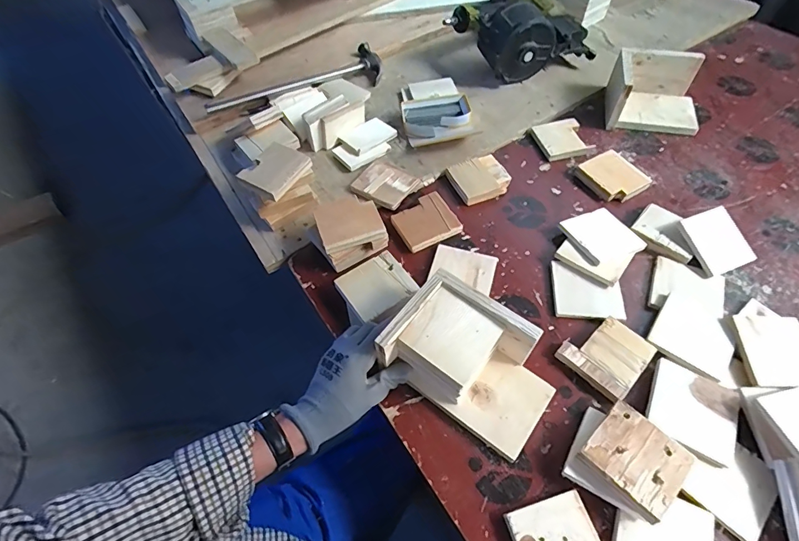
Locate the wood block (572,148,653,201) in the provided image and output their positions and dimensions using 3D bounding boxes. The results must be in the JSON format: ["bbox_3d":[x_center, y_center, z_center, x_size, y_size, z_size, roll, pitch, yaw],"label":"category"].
[{"bbox_3d":[0.355,-0.159,0.695,0.078,0.021,0.096,-28,60,-16],"label":"wood block"}]

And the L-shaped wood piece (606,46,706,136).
[{"bbox_3d":[0.476,-0.330,0.763,0.162,0.082,0.128,13,58,10],"label":"L-shaped wood piece"}]

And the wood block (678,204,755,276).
[{"bbox_3d":[0.462,-0.043,0.604,0.083,0.006,0.091,-20,79,-10],"label":"wood block"}]

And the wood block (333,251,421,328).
[{"bbox_3d":[-0.031,0.027,0.576,0.102,0.015,0.090,-32,62,-18],"label":"wood block"}]

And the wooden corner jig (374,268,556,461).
[{"bbox_3d":[0.086,0.105,0.488,0.188,0.088,0.120,28,62,19],"label":"wooden corner jig"}]

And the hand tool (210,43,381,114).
[{"bbox_3d":[-0.187,-0.370,0.818,0.362,0.040,0.097,-35,62,-19],"label":"hand tool"}]

